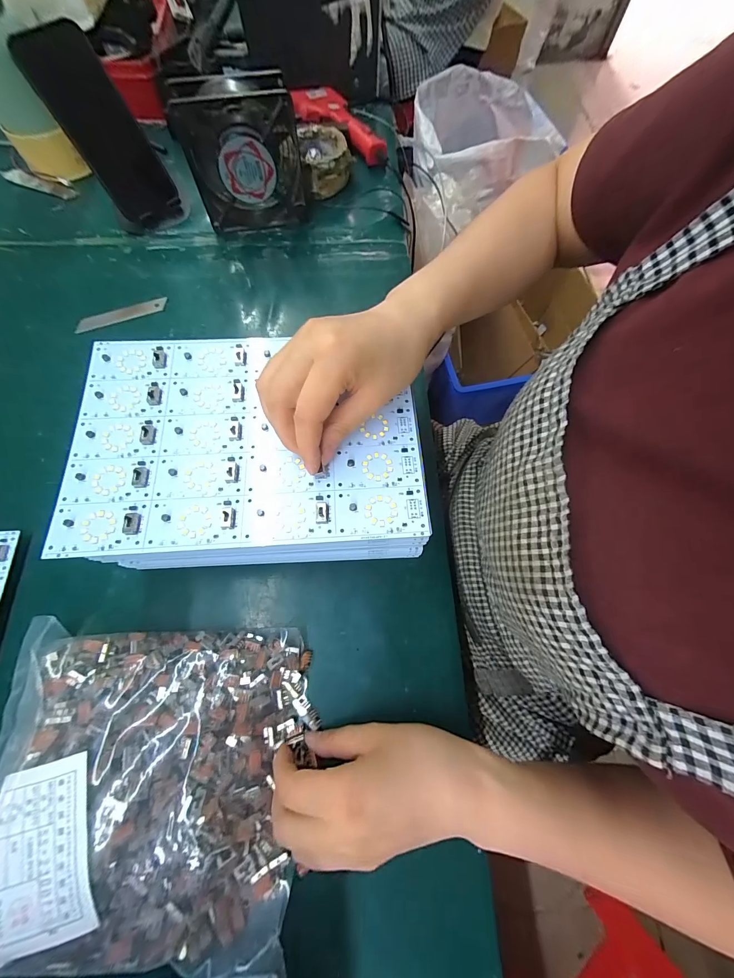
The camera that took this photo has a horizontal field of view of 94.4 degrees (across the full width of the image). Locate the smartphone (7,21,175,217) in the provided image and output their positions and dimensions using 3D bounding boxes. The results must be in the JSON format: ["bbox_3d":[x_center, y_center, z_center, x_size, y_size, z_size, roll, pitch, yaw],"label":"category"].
[{"bbox_3d":[-0.292,-0.399,0.380,0.073,0.145,0.015,-42,48,-14],"label":"smartphone"}]

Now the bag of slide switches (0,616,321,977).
[{"bbox_3d":[-0.147,0.187,0.219,0.198,0.044,0.181,6,70,0],"label":"bag of slide switches"}]

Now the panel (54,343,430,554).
[{"bbox_3d":[-0.083,-0.041,0.242,0.236,0.005,0.160,-3,70,-3],"label":"panel"}]

